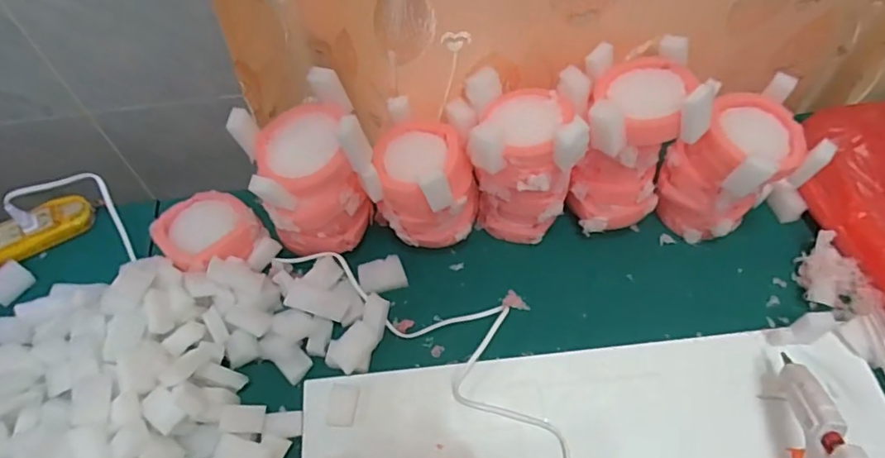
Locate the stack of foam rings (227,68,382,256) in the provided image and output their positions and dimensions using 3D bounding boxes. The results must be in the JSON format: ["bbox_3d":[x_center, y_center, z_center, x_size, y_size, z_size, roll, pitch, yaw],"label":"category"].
[{"bbox_3d":[-0.138,-0.059,0.593,0.116,0.169,0.090,-20,58,-11],"label":"stack of foam rings"}]

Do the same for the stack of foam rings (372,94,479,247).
[{"bbox_3d":[-0.026,-0.065,0.619,0.125,0.151,0.118,-4,57,-1],"label":"stack of foam rings"}]

